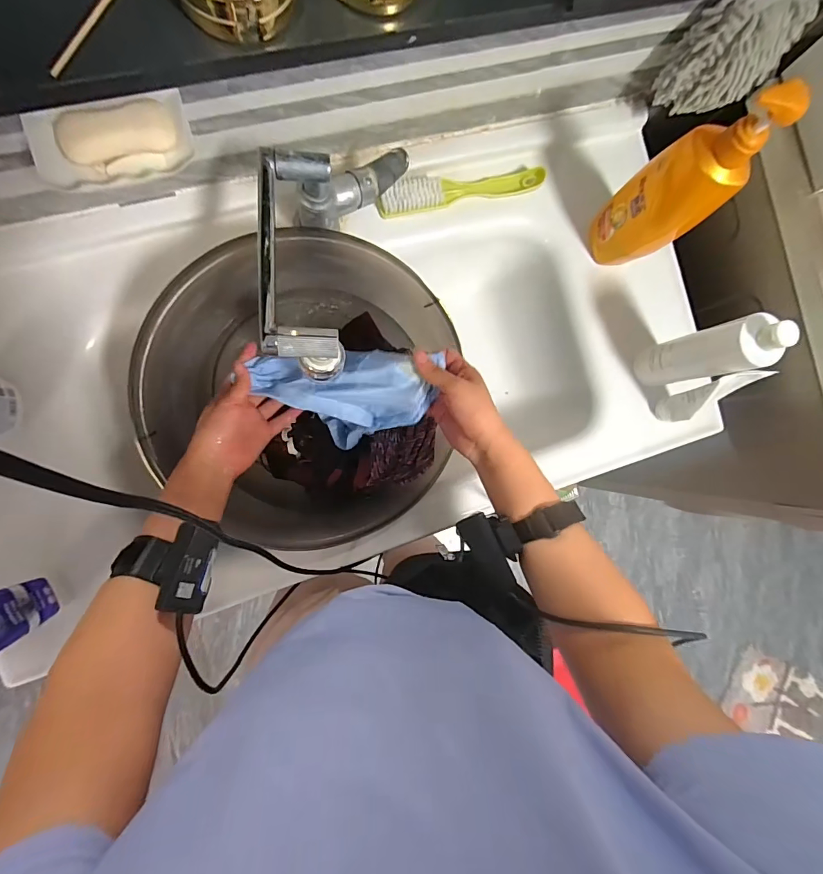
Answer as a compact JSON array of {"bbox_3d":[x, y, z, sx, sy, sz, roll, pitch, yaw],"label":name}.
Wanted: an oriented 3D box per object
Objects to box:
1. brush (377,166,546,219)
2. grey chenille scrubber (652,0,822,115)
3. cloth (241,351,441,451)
[{"bbox_3d":[0.067,-0.339,0.575,0.237,0.038,0.038,-16,92,-8],"label":"brush"},{"bbox_3d":[0.385,-0.460,0.503,0.125,0.122,0.070,-11,91,-8],"label":"grey chenille scrubber"},{"bbox_3d":[-0.084,-0.047,0.502,0.197,0.139,0.105,6,87,-9],"label":"cloth"}]

